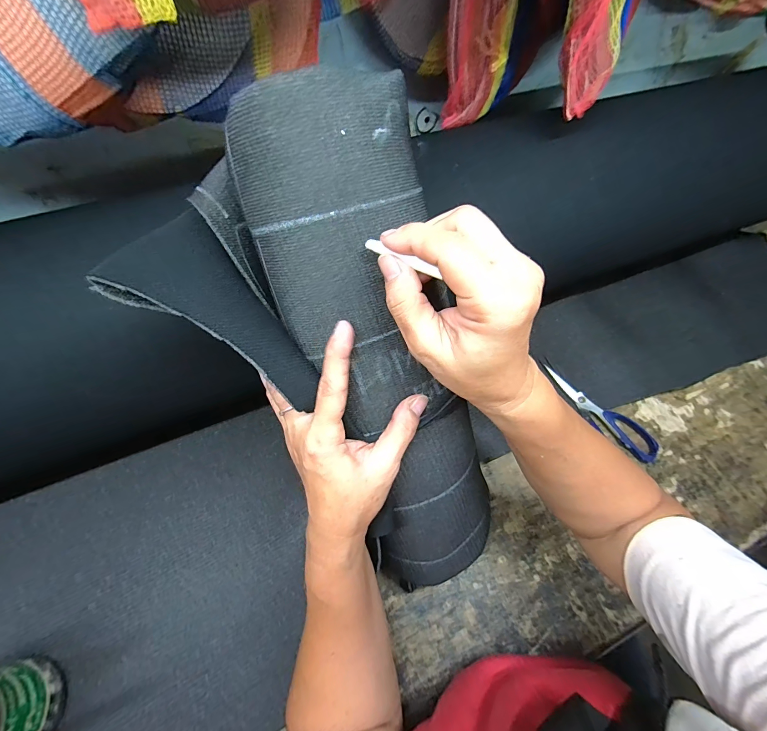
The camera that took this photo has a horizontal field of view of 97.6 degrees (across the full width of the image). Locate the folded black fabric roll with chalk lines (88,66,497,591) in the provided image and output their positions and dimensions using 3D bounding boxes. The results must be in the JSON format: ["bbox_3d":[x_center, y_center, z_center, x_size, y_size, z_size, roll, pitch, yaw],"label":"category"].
[{"bbox_3d":[-0.011,0.028,0.252,0.175,0.369,0.084,-32,26,-17],"label":"folded black fabric roll with chalk lines"}]

